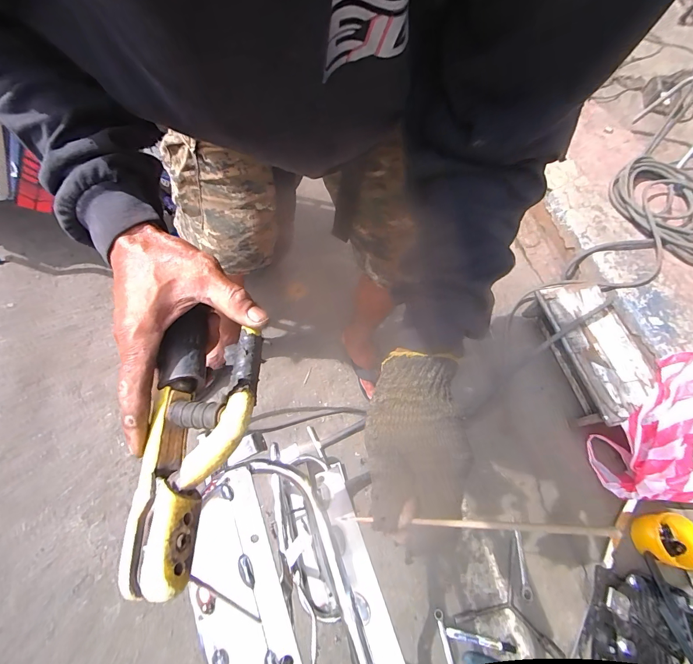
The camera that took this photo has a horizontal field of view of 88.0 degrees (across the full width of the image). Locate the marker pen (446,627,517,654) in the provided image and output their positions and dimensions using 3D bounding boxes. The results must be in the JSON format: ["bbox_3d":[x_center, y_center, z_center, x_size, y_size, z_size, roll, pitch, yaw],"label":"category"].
[{"bbox_3d":[0.278,0.639,0.741,0.142,0.009,0.017,13,65,5],"label":"marker pen"}]

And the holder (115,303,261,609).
[{"bbox_3d":[-0.102,0.068,0.240,0.076,0.036,0.177,4,65,1],"label":"holder"}]

